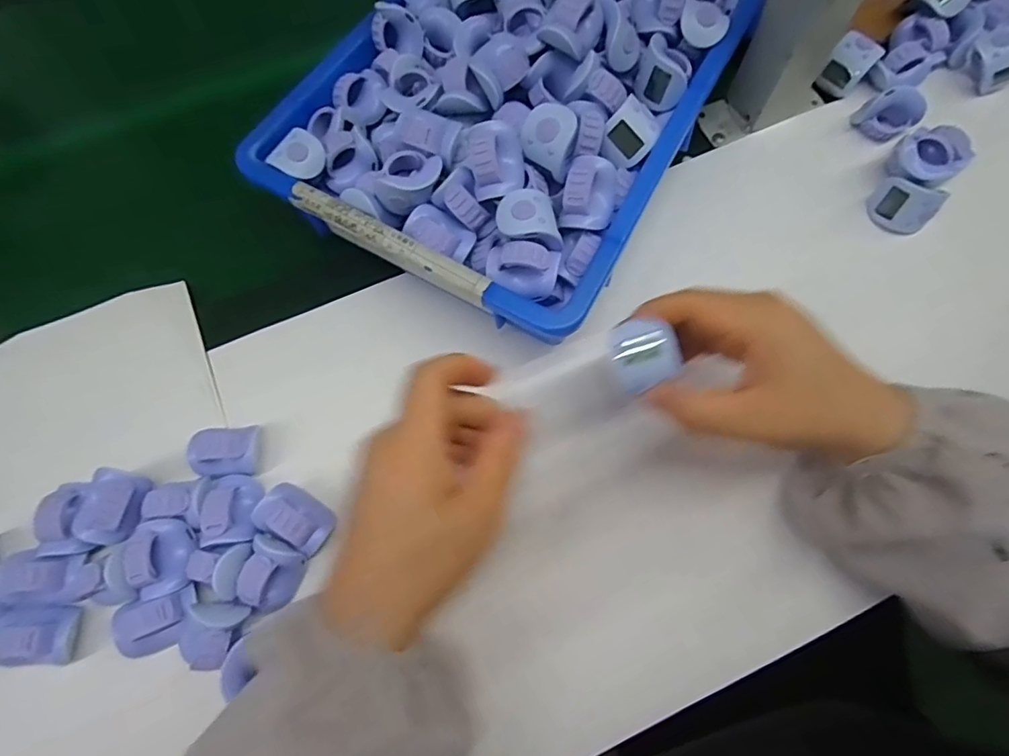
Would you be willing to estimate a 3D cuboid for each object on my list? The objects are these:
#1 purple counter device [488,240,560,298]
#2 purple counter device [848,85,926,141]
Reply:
[{"bbox_3d":[0.010,-0.062,0.299,0.040,0.021,0.027,2,71,2],"label":"purple counter device"},{"bbox_3d":[0.282,-0.194,0.388,0.032,0.035,0.028,-17,72,-4],"label":"purple counter device"}]

